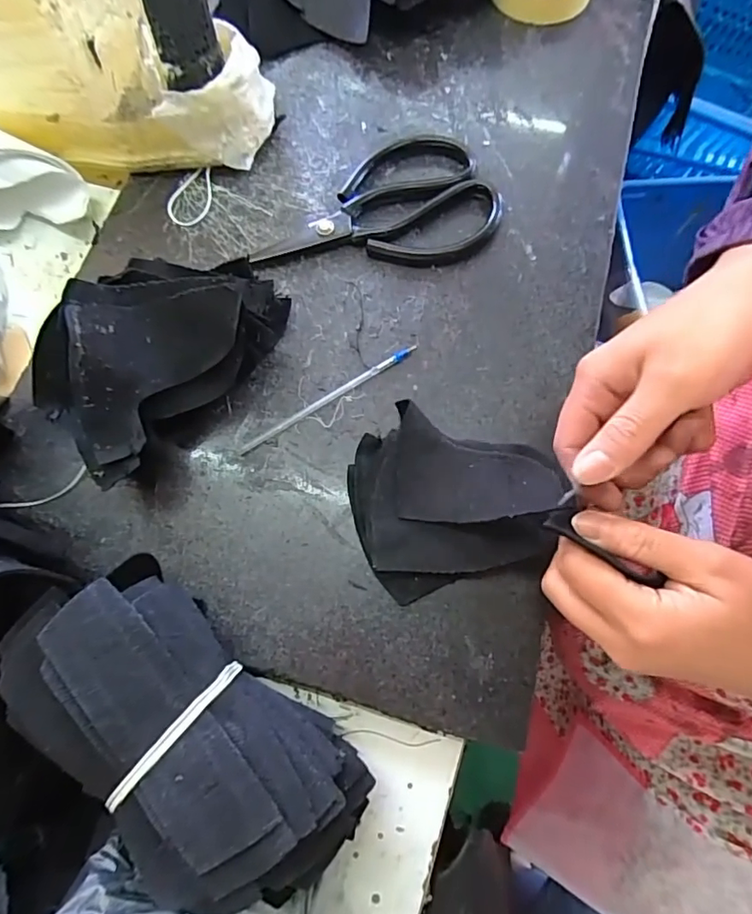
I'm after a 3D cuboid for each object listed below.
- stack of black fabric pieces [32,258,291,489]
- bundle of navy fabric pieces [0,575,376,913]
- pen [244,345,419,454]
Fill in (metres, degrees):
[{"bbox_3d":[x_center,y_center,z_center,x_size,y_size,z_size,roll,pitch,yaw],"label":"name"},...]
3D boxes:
[{"bbox_3d":[-0.124,-0.065,0.291,0.094,0.069,0.145,40,77,10],"label":"stack of black fabric pieces"},{"bbox_3d":[-0.083,0.123,0.233,0.158,0.072,0.071,41,77,10],"label":"bundle of navy fabric pieces"},{"bbox_3d":[-0.028,-0.037,0.317,0.125,0.004,0.007,-33,77,-10],"label":"pen"}]

